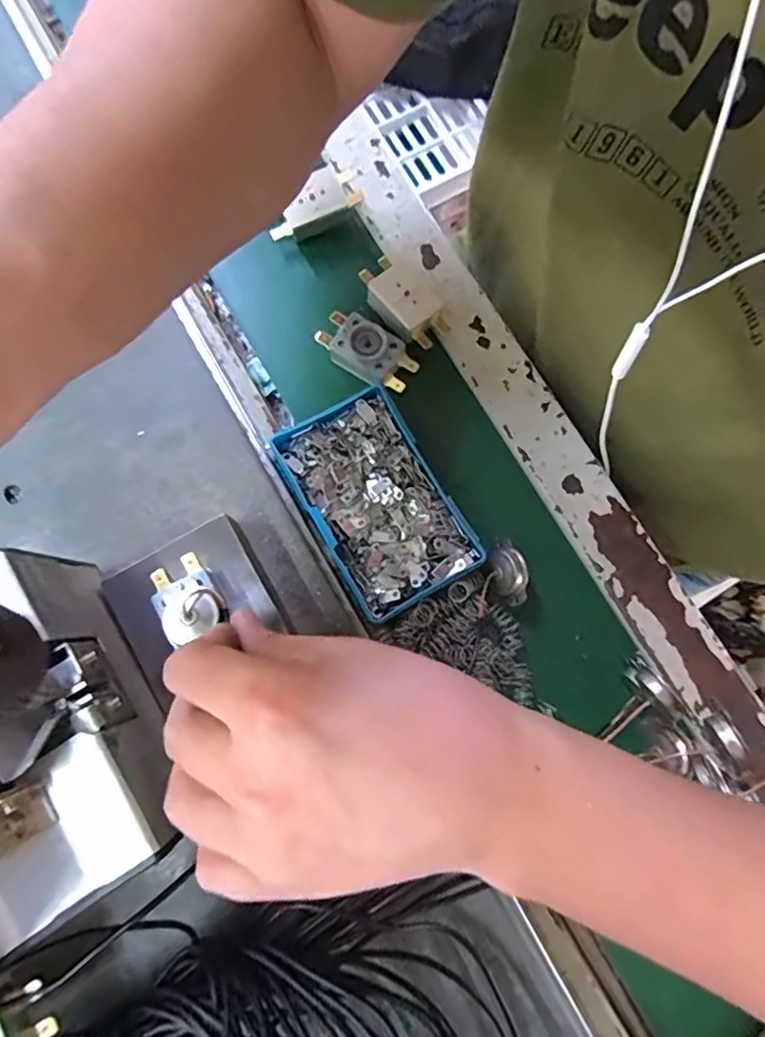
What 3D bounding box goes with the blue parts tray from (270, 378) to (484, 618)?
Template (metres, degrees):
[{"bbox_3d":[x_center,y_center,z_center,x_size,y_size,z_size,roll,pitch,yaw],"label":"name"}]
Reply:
[{"bbox_3d":[-0.003,-0.007,0.326,0.070,0.034,0.113,-30,80,-6],"label":"blue parts tray"}]

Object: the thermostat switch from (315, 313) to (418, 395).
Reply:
[{"bbox_3d":[-0.010,-0.097,0.346,0.058,0.028,0.029,32,80,6],"label":"thermostat switch"}]

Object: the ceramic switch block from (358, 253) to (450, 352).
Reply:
[{"bbox_3d":[0.012,-0.126,0.343,0.056,0.020,0.027,42,81,7],"label":"ceramic switch block"}]

